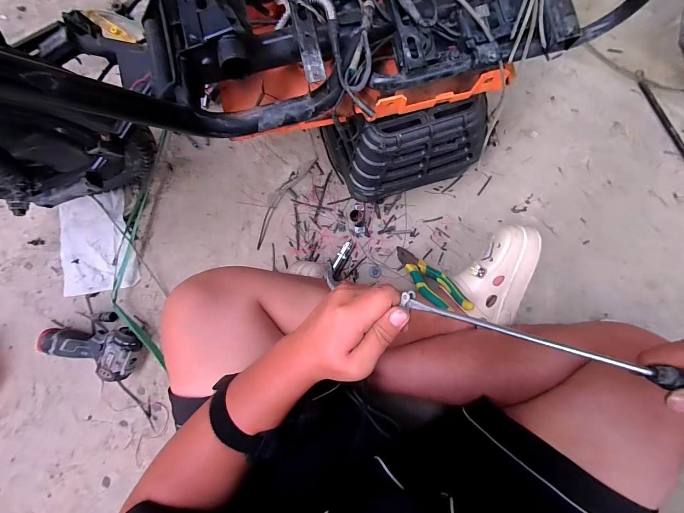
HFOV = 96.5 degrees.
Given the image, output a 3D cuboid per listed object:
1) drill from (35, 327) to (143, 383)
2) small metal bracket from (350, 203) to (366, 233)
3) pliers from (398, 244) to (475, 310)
[{"bbox_3d":[-0.518,0.199,0.633,0.187,0.053,0.102,1,86,3],"label":"drill"},{"bbox_3d":[0.033,-0.081,0.639,0.031,0.030,0.060,-4,85,4],"label":"small metal bracket"},{"bbox_3d":[0.151,0.036,0.562,0.054,0.196,0.028,-37,131,0],"label":"pliers"}]

